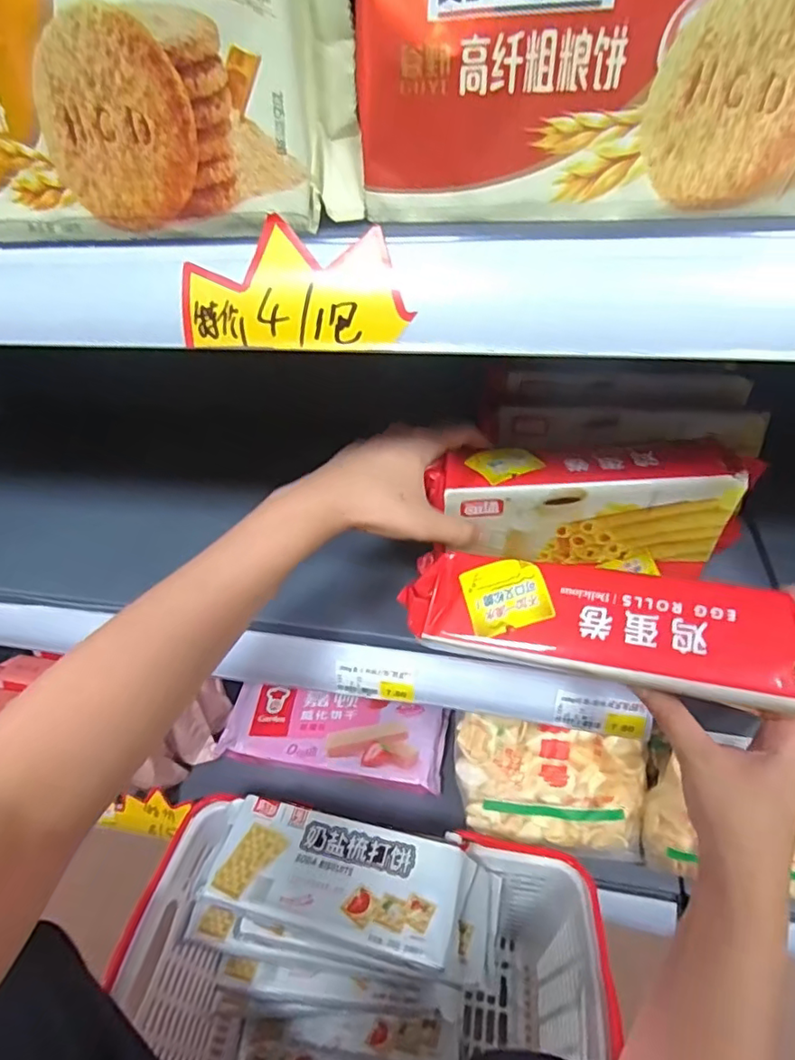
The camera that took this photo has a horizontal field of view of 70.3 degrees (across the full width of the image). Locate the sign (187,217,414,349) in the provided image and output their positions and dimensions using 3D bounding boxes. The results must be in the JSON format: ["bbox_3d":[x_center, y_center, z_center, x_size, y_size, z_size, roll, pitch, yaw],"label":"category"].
[{"bbox_3d":[-0.045,-0.105,0.243,0.098,0.048,0.005,2,15,11],"label":"sign"}]

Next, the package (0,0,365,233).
[{"bbox_3d":[-0.135,-0.181,0.238,0.233,0.087,0.050,6,44,12],"label":"package"}]

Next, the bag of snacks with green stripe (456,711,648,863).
[{"bbox_3d":[0.173,0.294,0.654,0.209,0.070,0.134,5,80,14],"label":"bag of snacks with green stripe"}]

